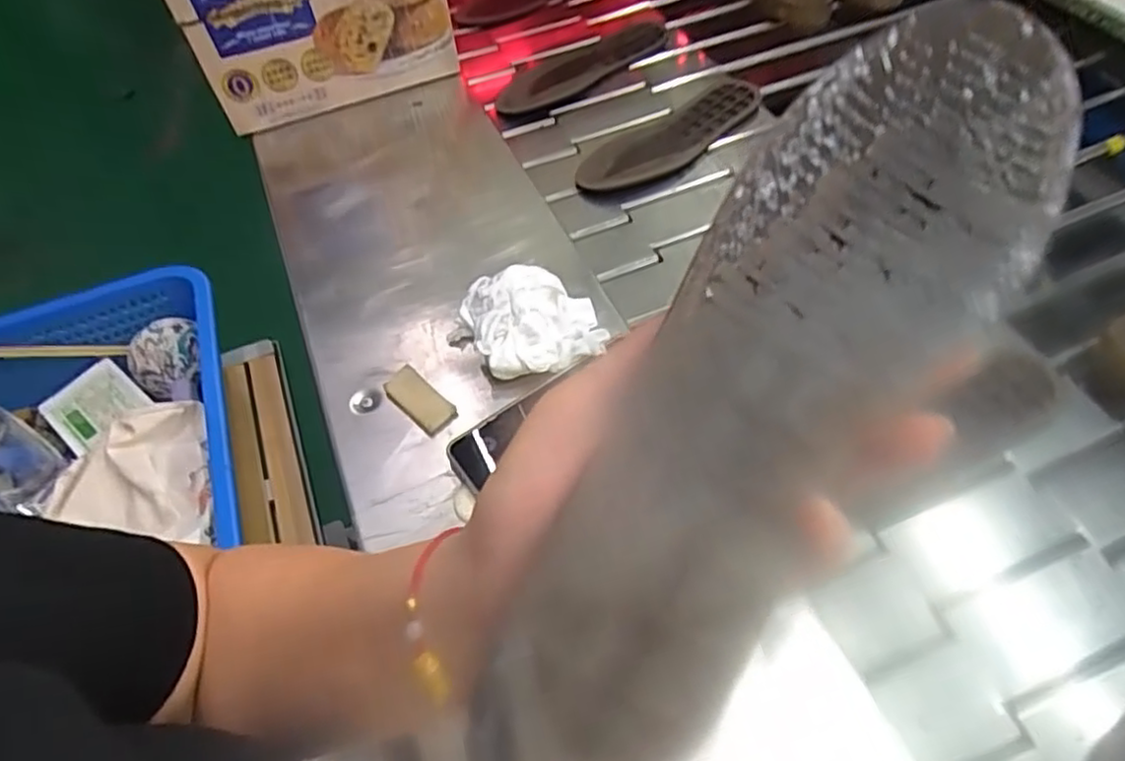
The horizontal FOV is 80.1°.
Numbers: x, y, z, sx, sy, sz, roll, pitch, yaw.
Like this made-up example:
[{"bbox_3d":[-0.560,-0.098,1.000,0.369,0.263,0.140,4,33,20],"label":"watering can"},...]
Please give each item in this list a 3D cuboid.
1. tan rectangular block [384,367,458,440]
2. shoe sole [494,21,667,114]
[{"bbox_3d":[-0.109,0.016,0.512,0.029,0.008,0.064,-40,60,-22],"label":"tan rectangular block"},{"bbox_3d":[0.028,-0.412,0.868,0.296,0.020,0.087,-37,59,-21],"label":"shoe sole"}]

